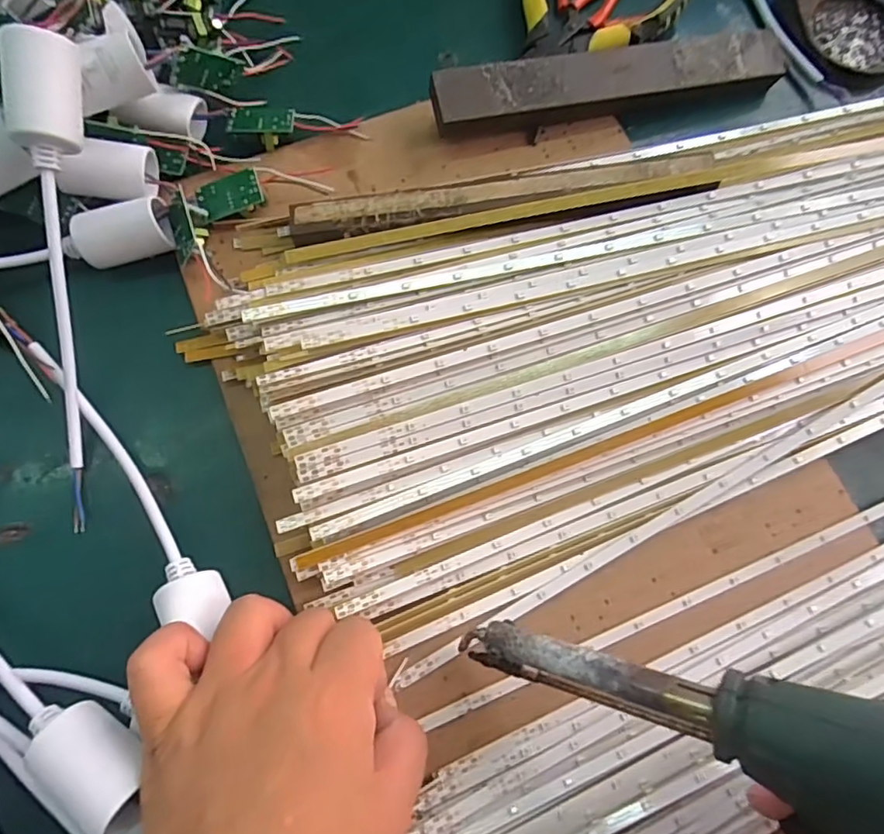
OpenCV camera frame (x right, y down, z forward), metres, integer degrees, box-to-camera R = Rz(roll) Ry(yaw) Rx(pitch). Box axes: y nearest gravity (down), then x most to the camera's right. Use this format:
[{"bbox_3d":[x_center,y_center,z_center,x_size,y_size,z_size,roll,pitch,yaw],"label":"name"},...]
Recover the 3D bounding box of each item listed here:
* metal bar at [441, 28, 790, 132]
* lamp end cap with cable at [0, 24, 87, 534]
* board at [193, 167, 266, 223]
[{"bbox_3d":[0.097,-0.193,0.324,0.206,0.026,0.032,-13,76,-5],"label":"metal bar"},{"bbox_3d":[-0.171,-0.056,0.255,0.023,0.022,0.212,1,102,-2],"label":"lamp end cap with cable"},{"bbox_3d":[-0.113,-0.118,0.300,0.035,0.006,0.021,-18,91,8],"label":"board"}]

